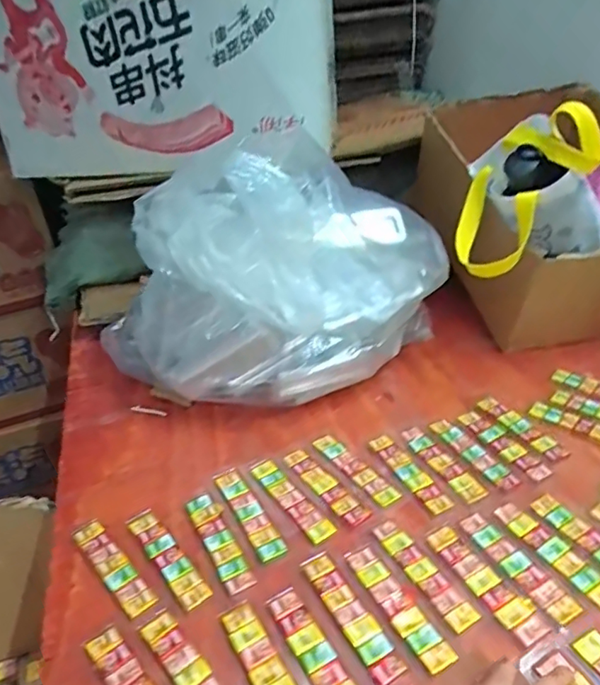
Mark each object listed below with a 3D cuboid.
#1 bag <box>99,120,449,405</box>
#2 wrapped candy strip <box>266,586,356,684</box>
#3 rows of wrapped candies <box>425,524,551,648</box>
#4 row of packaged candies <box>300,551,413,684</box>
[{"bbox_3d":[-0.022,-0.096,0.703,0.368,0.283,0.278,-29,40,-34],"label":"bag"},{"bbox_3d":[0.012,0.242,0.429,0.027,0.004,0.120,-20,36,-24],"label":"wrapped candy strip"},{"bbox_3d":[0.159,0.204,0.477,0.032,0.004,0.118,-20,36,-24],"label":"rows of wrapped candies"},{"bbox_3d":[0.044,0.226,0.453,0.027,0.004,0.131,-19,36,-23],"label":"row of packaged candies"}]

